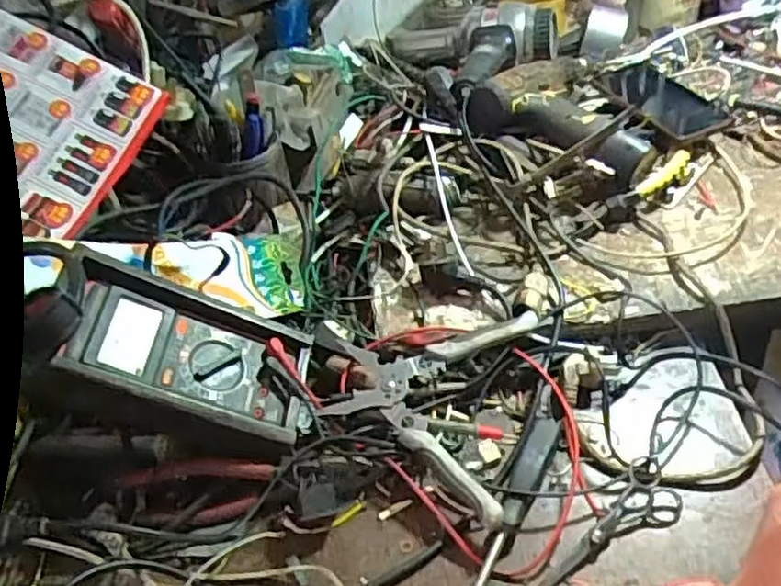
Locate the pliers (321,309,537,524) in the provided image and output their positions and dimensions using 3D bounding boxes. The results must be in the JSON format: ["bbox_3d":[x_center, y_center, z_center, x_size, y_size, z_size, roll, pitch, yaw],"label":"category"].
[{"bbox_3d":[0.024,0.075,0.567,0.150,0.022,0.171,9,46,15],"label":"pliers"}]

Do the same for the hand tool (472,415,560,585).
[{"bbox_3d":[0.087,0.155,0.513,0.022,0.022,0.174,16,48,21],"label":"hand tool"}]

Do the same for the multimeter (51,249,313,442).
[{"bbox_3d":[-0.155,0.047,0.548,0.186,0.038,0.101,21,52,-20],"label":"multimeter"}]

